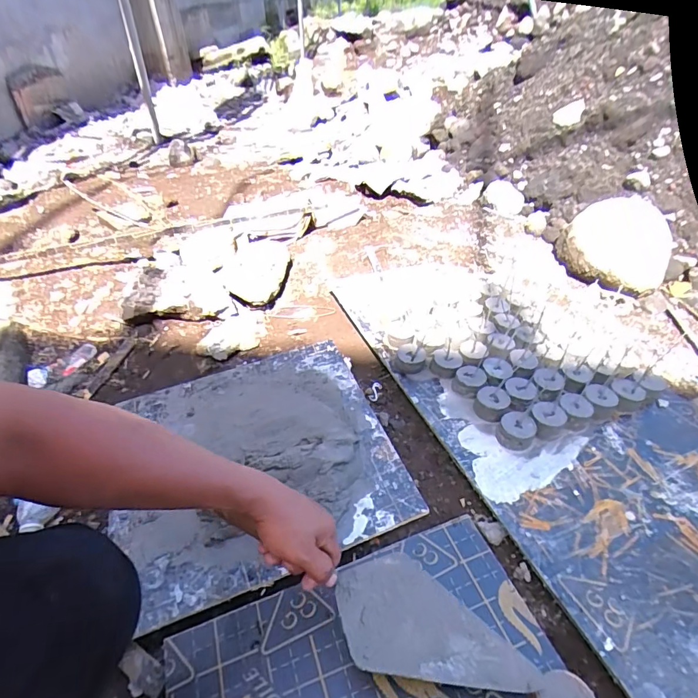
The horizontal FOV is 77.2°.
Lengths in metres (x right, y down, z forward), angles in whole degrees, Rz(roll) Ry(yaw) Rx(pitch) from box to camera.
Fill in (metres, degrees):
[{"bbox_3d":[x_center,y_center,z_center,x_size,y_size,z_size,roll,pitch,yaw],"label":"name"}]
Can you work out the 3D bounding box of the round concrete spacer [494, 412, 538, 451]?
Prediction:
[{"bbox_3d":[0.264,0.132,0.697,0.056,0.031,0.056,-2,40,2],"label":"round concrete spacer"}]

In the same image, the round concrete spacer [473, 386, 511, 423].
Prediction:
[{"bbox_3d":[0.241,0.094,0.739,0.053,0.028,0.064,22,47,28],"label":"round concrete spacer"}]

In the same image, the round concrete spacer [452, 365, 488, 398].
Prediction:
[{"bbox_3d":[0.214,0.059,0.783,0.056,0.030,0.052,-2,40,2],"label":"round concrete spacer"}]

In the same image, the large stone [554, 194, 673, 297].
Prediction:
[{"bbox_3d":[0.714,-0.281,1.179,0.273,0.166,0.247,18,45,20],"label":"large stone"}]

